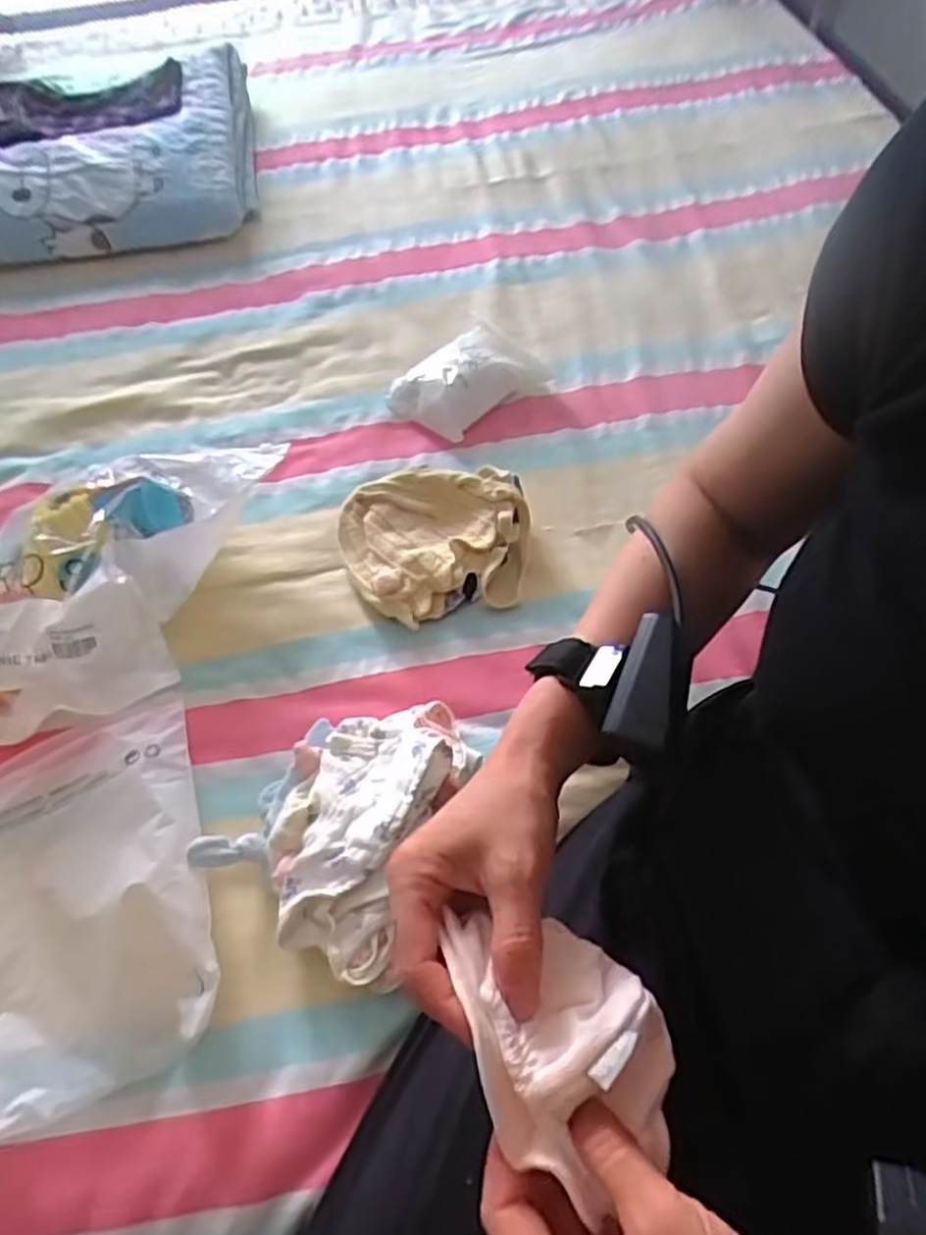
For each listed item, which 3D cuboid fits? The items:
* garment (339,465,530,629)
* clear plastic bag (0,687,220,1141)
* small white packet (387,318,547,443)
[{"bbox_3d":[-0.025,-0.070,0.669,0.162,0.044,0.150,-6,57,-1],"label":"garment"},{"bbox_3d":[-0.268,0.189,0.526,0.181,0.048,0.253,-18,58,-8],"label":"clear plastic bag"},{"bbox_3d":[0.003,-0.246,0.780,0.144,0.037,0.113,-37,63,-19],"label":"small white packet"}]

